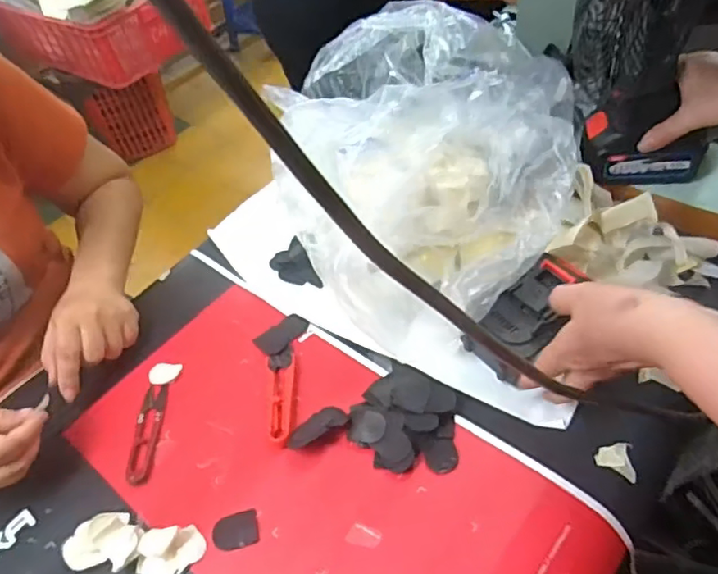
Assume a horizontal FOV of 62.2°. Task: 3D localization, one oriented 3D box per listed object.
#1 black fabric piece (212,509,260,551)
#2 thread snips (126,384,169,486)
[{"bbox_3d":[-0.098,0.193,0.474,0.036,0.004,0.027,-12,49,-2],"label":"black fabric piece"},{"bbox_3d":[-0.194,0.132,0.545,0.023,0.007,0.099,-5,49,4],"label":"thread snips"}]

